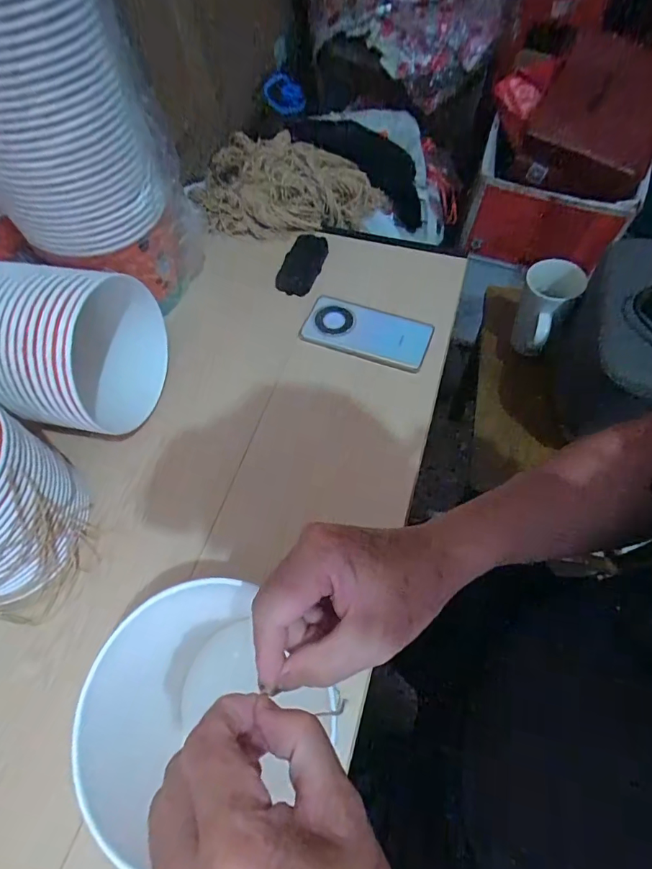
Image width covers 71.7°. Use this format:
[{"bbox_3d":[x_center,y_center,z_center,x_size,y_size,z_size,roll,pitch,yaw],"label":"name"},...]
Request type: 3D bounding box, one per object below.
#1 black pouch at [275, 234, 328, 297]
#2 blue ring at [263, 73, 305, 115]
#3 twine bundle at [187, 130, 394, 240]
[{"bbox_3d":[-0.032,-0.257,0.657,0.055,0.021,0.114,10,63,7],"label":"black pouch"},{"bbox_3d":[-0.112,-0.910,1.211,0.111,0.097,0.026,7,63,6],"label":"blue ring"},{"bbox_3d":[-0.063,-0.385,0.720,0.308,0.094,0.169,3,62,4],"label":"twine bundle"}]

